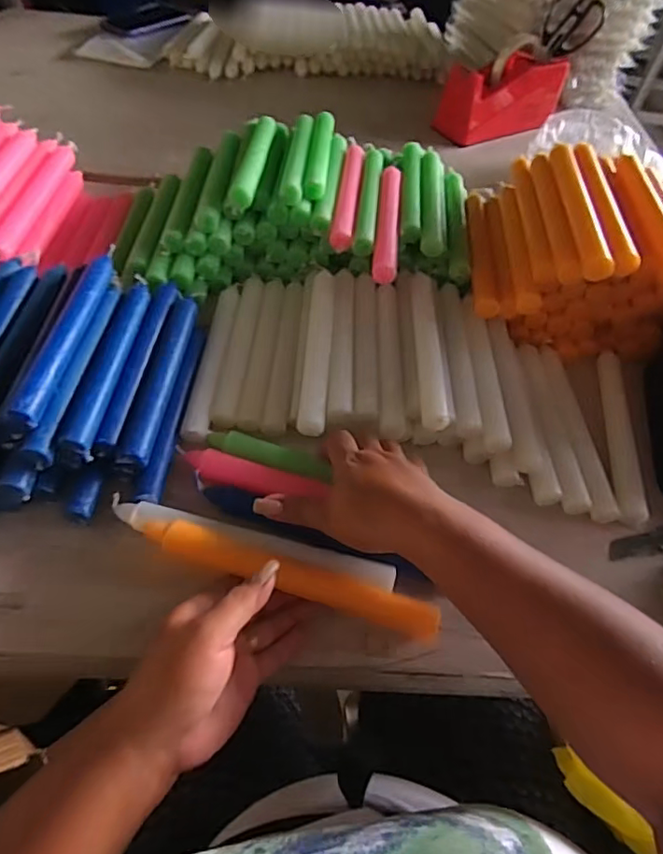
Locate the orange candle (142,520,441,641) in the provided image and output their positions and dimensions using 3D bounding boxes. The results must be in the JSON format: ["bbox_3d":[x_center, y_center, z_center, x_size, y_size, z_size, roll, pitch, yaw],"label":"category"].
[{"bbox_3d":[-0.027,0.104,0.385,0.208,0.020,0.024,19,52,-1],"label":"orange candle"}]

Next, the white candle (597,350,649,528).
[{"bbox_3d":[0.268,-0.001,0.511,0.022,0.017,0.200,12,52,4],"label":"white candle"}]

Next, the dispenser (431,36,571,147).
[{"bbox_3d":[0.274,-0.533,0.864,0.201,0.115,0.075,-25,59,-23],"label":"dispenser"}]

